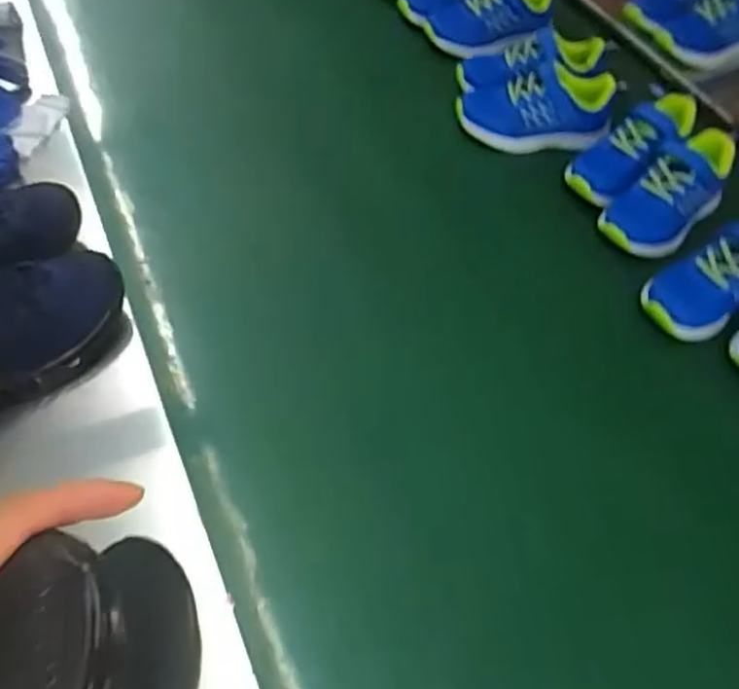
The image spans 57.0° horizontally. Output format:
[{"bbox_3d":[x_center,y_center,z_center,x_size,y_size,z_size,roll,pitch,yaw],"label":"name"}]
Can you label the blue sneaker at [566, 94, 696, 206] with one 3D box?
[{"bbox_3d":[0.313,-0.238,0.790,0.194,0.061,0.067,-40,65,-12],"label":"blue sneaker"}]

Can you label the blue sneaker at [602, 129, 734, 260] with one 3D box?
[{"bbox_3d":[0.335,-0.167,0.757,0.185,0.068,0.079,-42,65,-9],"label":"blue sneaker"}]

